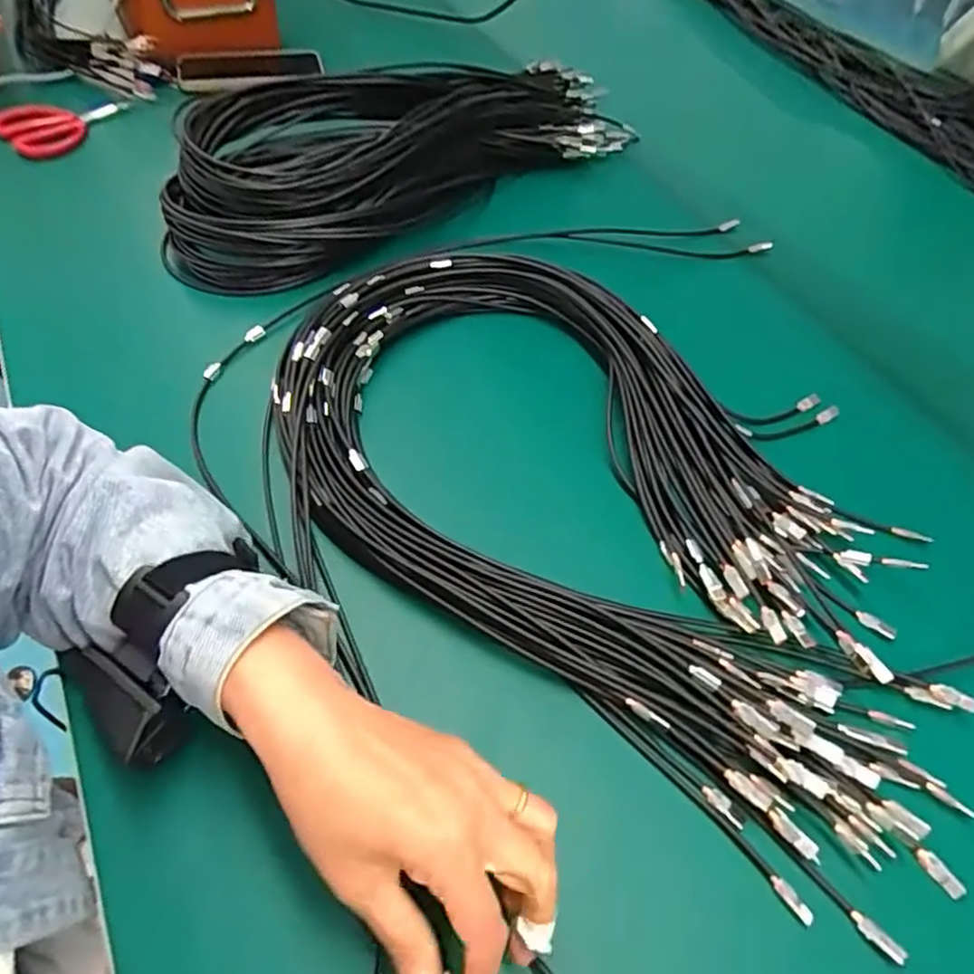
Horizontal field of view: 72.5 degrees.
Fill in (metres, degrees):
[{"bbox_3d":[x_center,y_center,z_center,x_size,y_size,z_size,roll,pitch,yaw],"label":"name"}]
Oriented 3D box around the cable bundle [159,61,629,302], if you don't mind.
[{"bbox_3d":[-0.081,-0.344,0.656,0.503,0.069,0.232,-32,62,-24],"label":"cable bundle"}]

